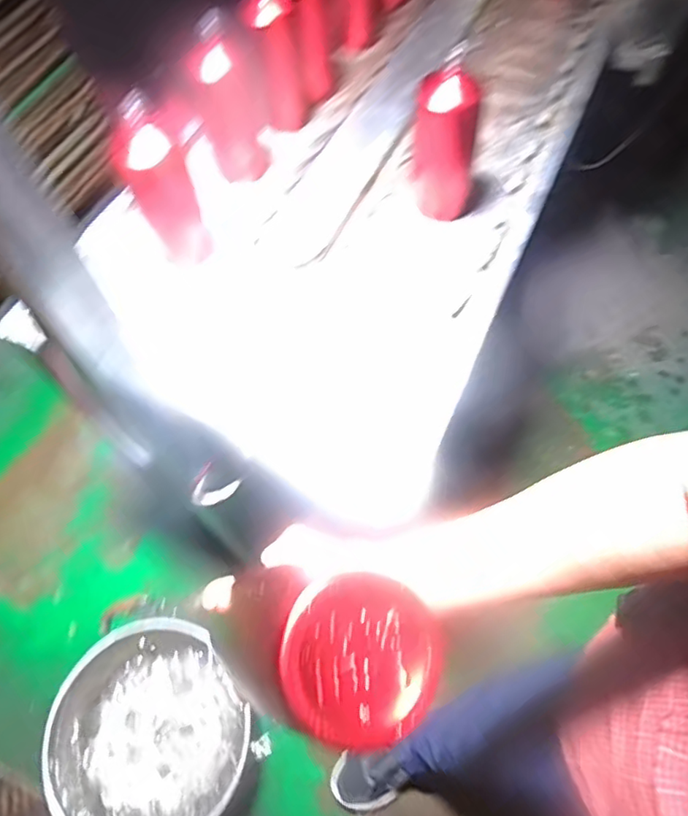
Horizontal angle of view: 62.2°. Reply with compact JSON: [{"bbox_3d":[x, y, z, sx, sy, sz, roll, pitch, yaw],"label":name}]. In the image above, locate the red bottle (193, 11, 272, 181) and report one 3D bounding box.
[{"bbox_3d":[-0.152,-0.411,0.769,0.063,0.193,0.071,8,58,10],"label":"red bottle"}]

